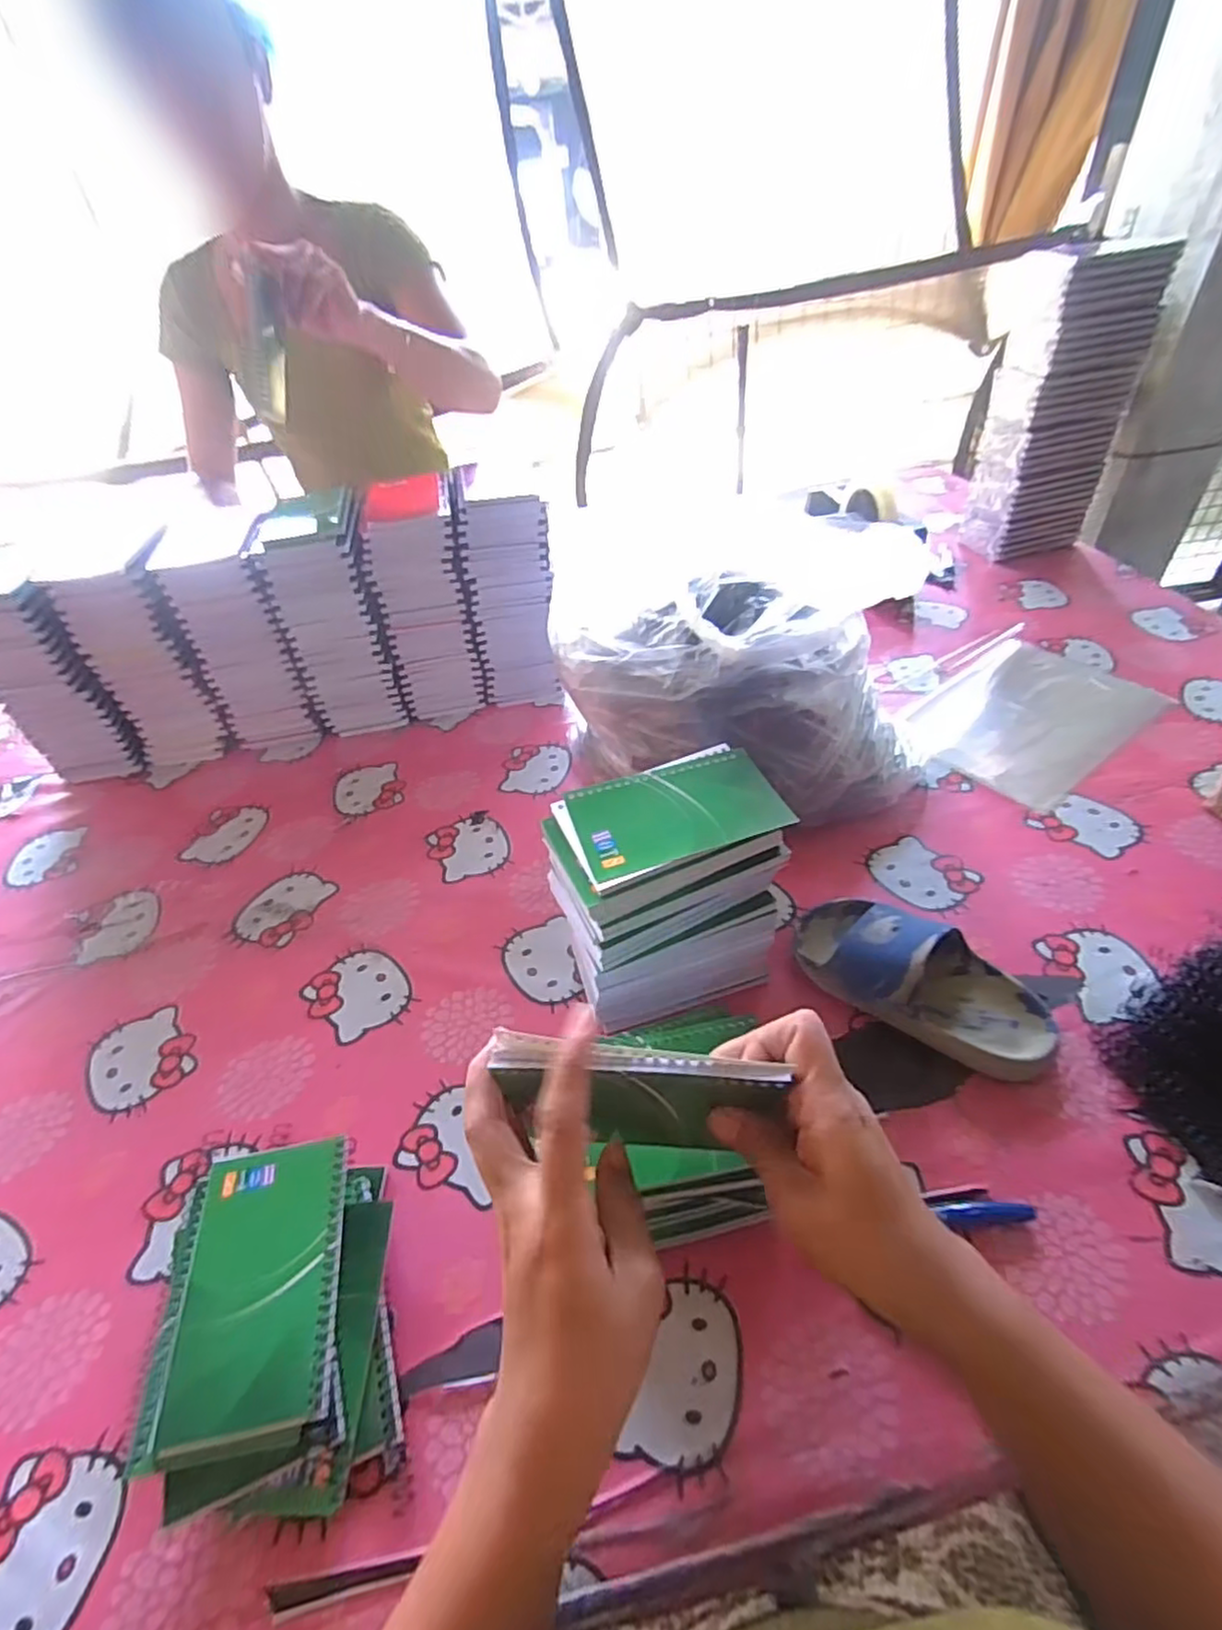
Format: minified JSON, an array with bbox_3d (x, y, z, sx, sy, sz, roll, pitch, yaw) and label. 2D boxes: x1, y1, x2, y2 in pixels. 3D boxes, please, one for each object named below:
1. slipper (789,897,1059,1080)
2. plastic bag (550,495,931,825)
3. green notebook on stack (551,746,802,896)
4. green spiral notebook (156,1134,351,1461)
[{"bbox_3d":[0.216,0.110,0.481,0.173,0.066,0.079,23,52,27],"label":"slipper"},{"bbox_3d":[0.116,-0.132,0.632,0.314,0.210,0.273,-11,44,-4],"label":"plastic bag"},{"bbox_3d":[0.039,-0.002,0.435,0.134,0.007,0.079,-18,45,-11],"label":"green notebook on stack"},{"bbox_3d":[-0.188,0.249,0.372,0.081,0.007,0.130,-11,46,-4],"label":"green spiral notebook"}]

